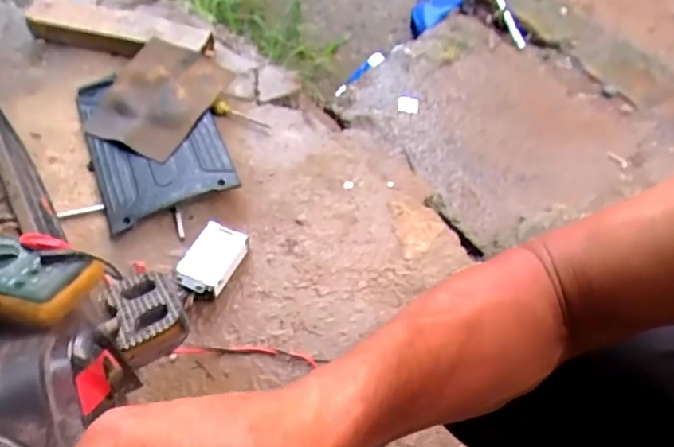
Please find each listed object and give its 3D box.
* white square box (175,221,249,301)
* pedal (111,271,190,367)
[{"bbox_3d":[-0.193,0.059,0.845,0.066,0.044,0.118,23,63,12],"label":"white square box"},{"bbox_3d":[-0.163,0.078,0.471,0.056,0.030,0.082,-27,39,-18],"label":"pedal"}]

